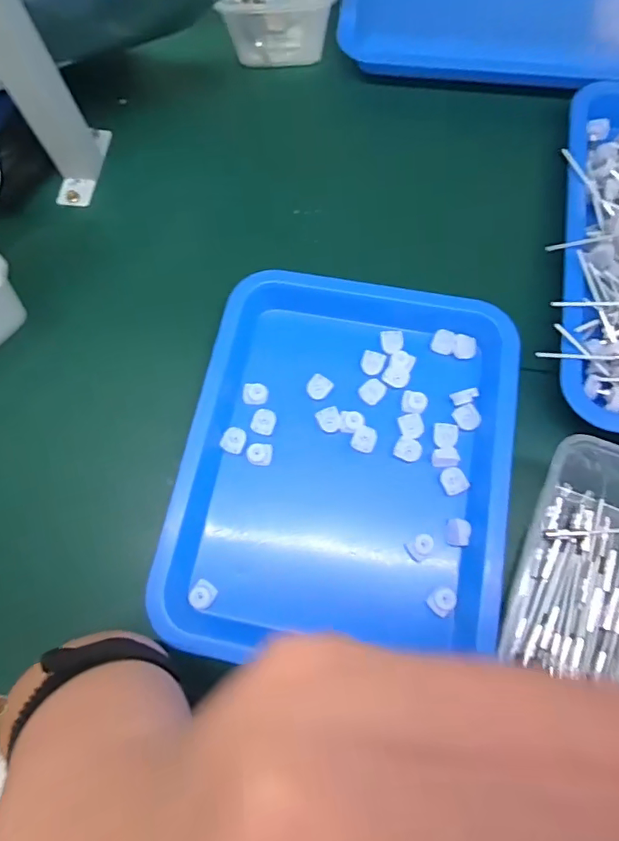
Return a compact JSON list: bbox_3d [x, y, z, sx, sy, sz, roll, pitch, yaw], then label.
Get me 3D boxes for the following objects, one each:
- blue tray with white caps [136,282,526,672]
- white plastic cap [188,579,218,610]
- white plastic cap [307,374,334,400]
[{"bbox_3d":[0.028,0.024,0.372,0.225,0.037,0.293,11,73,6],"label":"blue tray with white caps"},{"bbox_3d":[-0.073,0.120,0.347,0.016,0.010,0.018,27,75,10],"label":"white plastic cap"},{"bbox_3d":[0.007,-0.026,0.389,0.017,0.004,0.019,35,77,12],"label":"white plastic cap"}]

